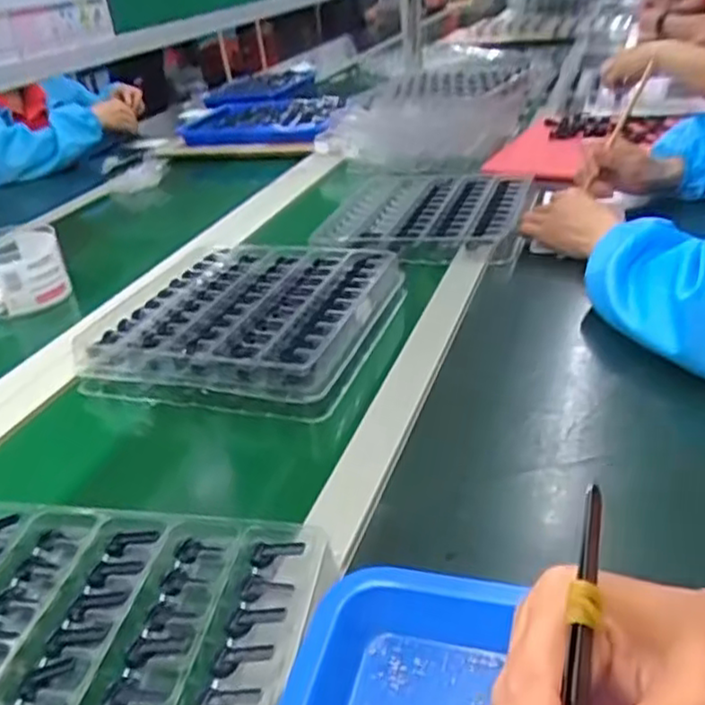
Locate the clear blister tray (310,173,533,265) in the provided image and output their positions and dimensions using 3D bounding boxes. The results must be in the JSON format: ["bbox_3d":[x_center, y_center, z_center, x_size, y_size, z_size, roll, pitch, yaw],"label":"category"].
[{"bbox_3d":[0.100,-0.198,0.955,0.268,0.031,0.308,3,32,17],"label":"clear blister tray"}]

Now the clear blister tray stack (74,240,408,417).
[{"bbox_3d":[-0.107,-0.037,0.712,0.264,0.052,0.261,6,32,18],"label":"clear blister tray stack"}]

